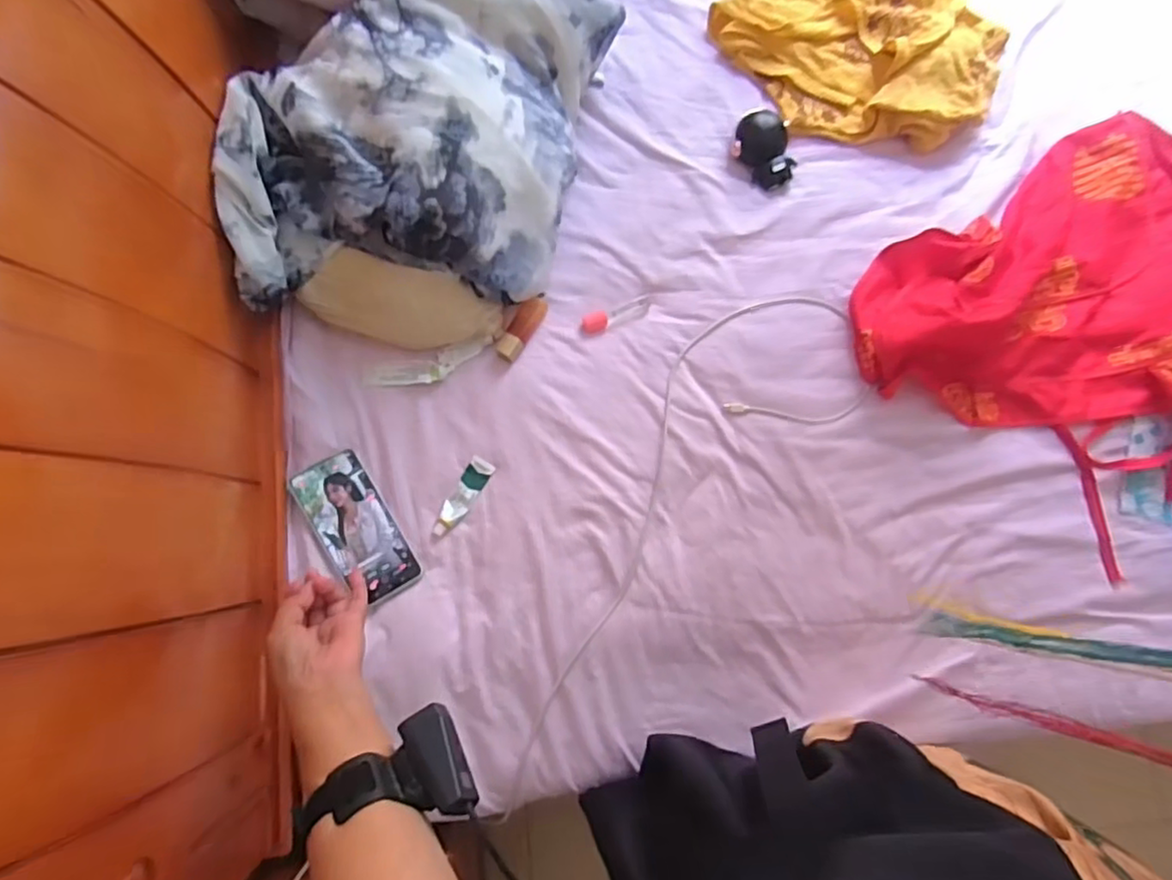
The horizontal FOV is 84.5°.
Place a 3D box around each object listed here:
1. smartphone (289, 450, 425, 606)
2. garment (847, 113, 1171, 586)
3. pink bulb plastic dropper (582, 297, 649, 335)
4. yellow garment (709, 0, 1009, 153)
[{"bbox_3d":[-0.248,0.094,0.696,0.077,0.006,0.161,-30,86,-23],"label":"smartphone"},{"bbox_3d":[0.595,-0.172,0.761,0.437,0.075,0.487,38,81,2],"label":"garment"},{"bbox_3d":[0.038,-0.151,0.770,0.090,0.015,0.023,-24,84,-21],"label":"pink bulb plastic dropper"},{"bbox_3d":[0.356,-0.509,0.825,0.345,0.045,0.290,41,81,3],"label":"yellow garment"}]

